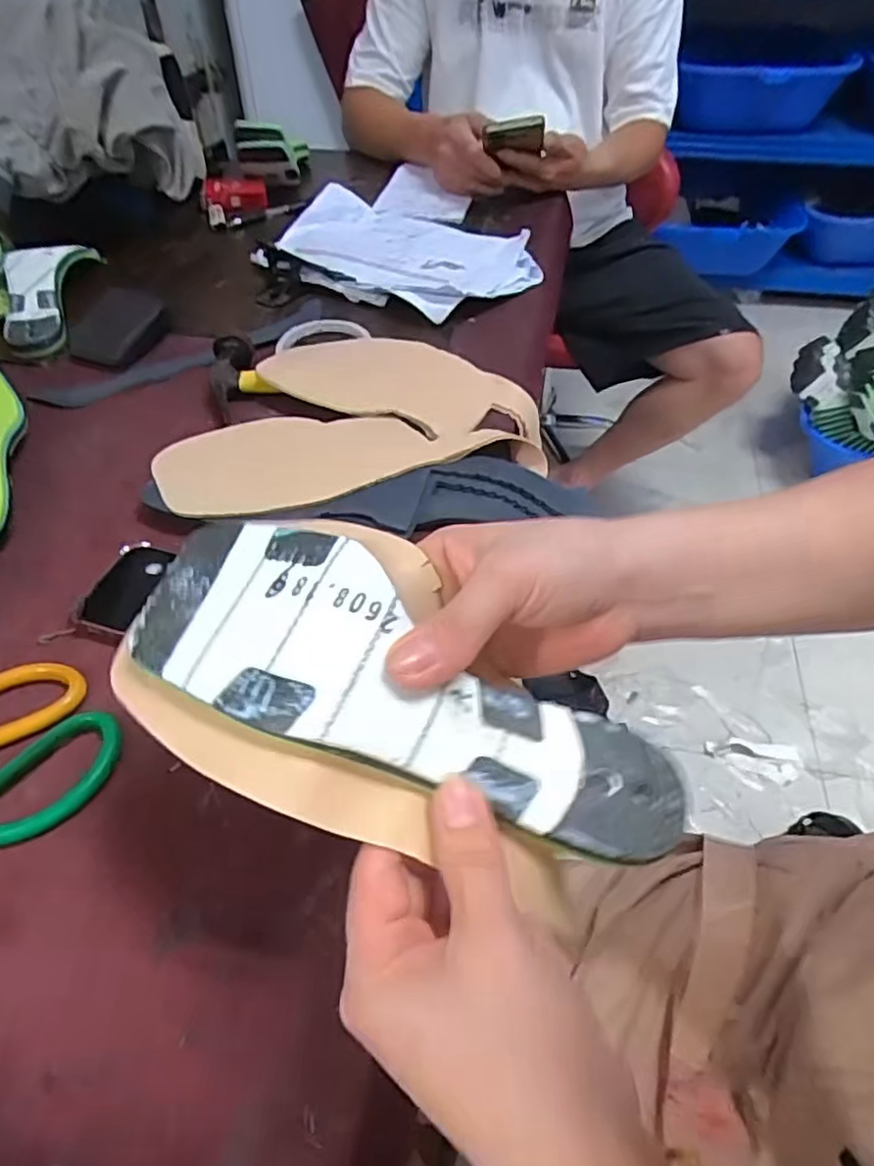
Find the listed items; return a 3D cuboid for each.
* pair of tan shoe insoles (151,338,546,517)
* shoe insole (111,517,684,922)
[{"bbox_3d":[-0.072,-0.147,0.591,0.313,0.050,0.201,-11,47,-9],"label":"pair of tan shoe insoles"},{"bbox_3d":[-0.014,0.045,0.266,0.224,0.061,0.101,28,51,1],"label":"shoe insole"}]

